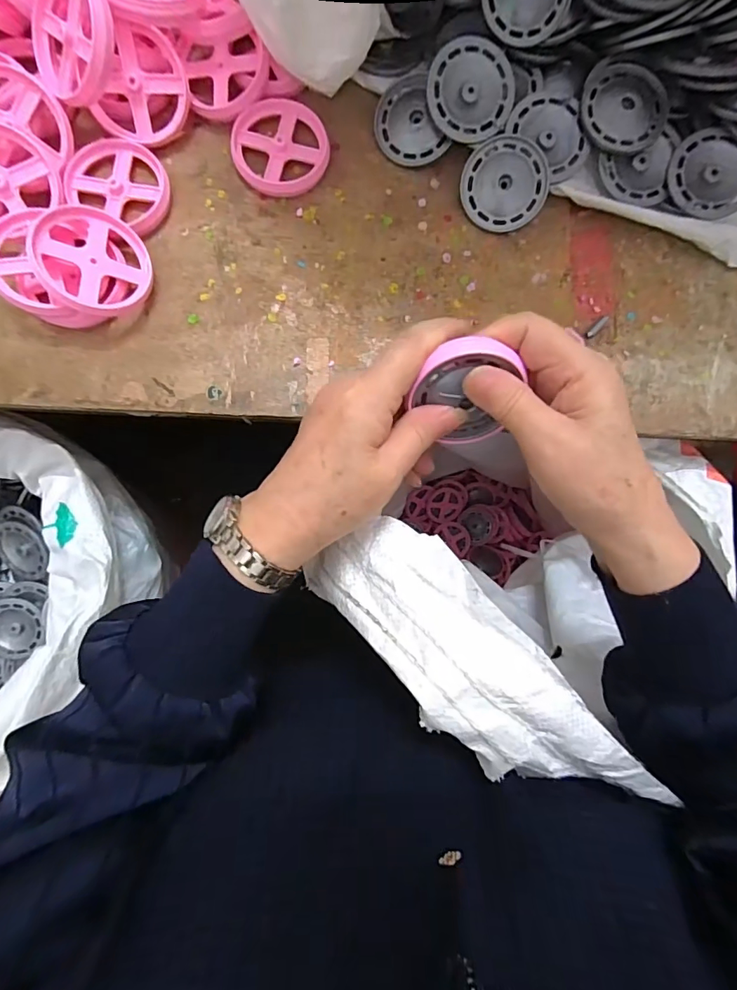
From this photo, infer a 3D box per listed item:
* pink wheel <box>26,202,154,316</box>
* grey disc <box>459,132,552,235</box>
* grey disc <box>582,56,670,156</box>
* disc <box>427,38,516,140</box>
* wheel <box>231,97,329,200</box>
[{"bbox_3d":[-0.169,-0.142,0.290,0.065,0.014,0.062,0,90,-33],"label":"pink wheel"},{"bbox_3d":[0.093,-0.213,0.322,0.056,0.004,0.058,2,105,7],"label":"grey disc"},{"bbox_3d":[0.172,-0.263,0.315,0.054,0.012,0.064,7,85,-3],"label":"grey disc"},{"bbox_3d":[0.068,-0.267,0.311,0.056,0.004,0.055,-2,107,-6],"label":"disc"},{"bbox_3d":[-0.060,-0.236,0.321,0.064,0.008,0.063,0,85,-4],"label":"wheel"}]

